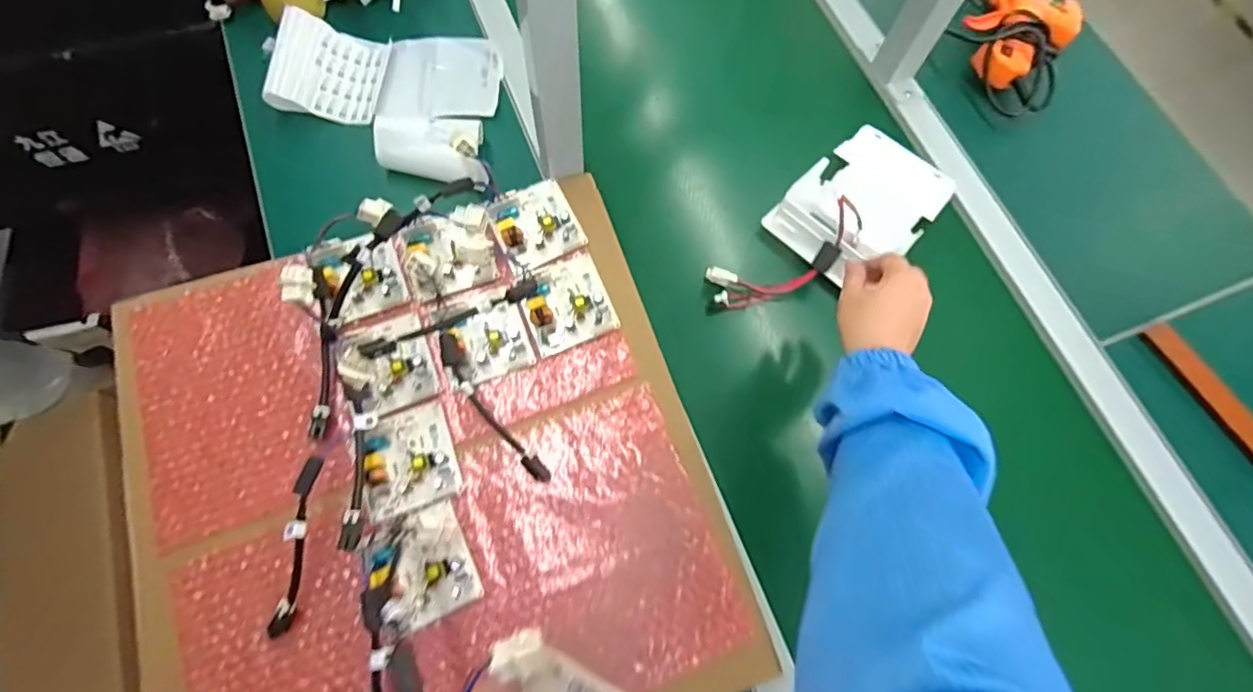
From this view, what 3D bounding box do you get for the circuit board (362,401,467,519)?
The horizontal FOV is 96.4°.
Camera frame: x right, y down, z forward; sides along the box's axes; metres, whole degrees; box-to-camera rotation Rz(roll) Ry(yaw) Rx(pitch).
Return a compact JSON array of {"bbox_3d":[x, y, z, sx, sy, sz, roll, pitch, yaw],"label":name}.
[{"bbox_3d":[-0.198,0.101,0.504,0.080,0.022,0.088,-17,73,-9],"label":"circuit board"}]

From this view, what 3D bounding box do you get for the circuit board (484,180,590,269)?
[{"bbox_3d":[-0.095,-0.130,0.588,0.081,0.016,0.087,-27,75,-12],"label":"circuit board"}]

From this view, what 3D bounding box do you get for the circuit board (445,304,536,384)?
[{"bbox_3d":[-0.130,-0.005,0.547,0.068,0.018,0.066,-18,73,-9],"label":"circuit board"}]

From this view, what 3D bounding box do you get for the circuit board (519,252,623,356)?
[{"bbox_3d":[-0.062,-0.047,0.559,0.081,0.019,0.091,-20,73,-10],"label":"circuit board"}]

